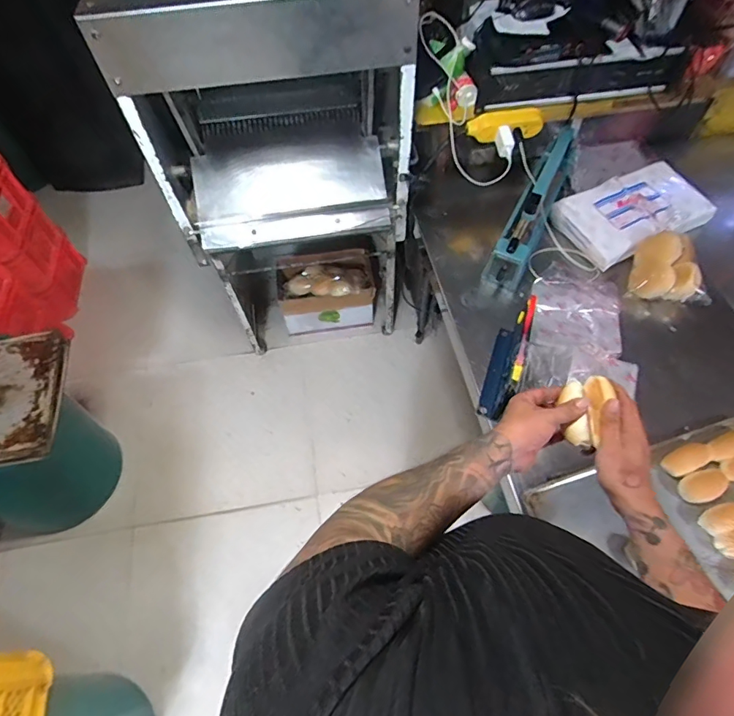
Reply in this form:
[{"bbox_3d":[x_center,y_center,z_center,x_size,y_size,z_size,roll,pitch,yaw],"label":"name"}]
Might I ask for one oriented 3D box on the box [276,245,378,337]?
[{"bbox_3d":[-0.148,-0.253,1.755,0.350,0.322,0.230,-1,59,1],"label":"box"}]

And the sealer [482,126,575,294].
[{"bbox_3d":[0.391,-0.359,1.072,0.084,0.198,0.421,26,63,16],"label":"sealer"}]

